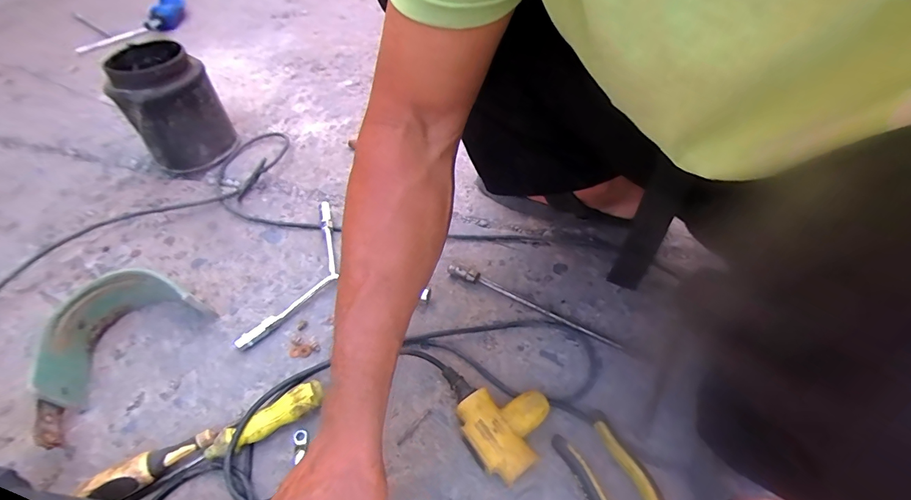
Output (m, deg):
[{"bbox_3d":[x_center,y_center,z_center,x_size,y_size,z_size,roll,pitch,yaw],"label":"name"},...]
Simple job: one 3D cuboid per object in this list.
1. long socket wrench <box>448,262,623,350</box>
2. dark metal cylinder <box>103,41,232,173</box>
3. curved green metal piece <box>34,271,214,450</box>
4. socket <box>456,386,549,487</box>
[{"bbox_3d":[0.092,0.066,0.512,0.228,0.016,0.016,24,54,20],"label":"long socket wrench"},{"bbox_3d":[-0.463,-0.229,0.684,0.131,0.174,0.137,-33,57,-23],"label":"dark metal cylinder"},{"bbox_3d":[-0.384,0.100,0.452,0.106,0.068,0.178,24,54,20],"label":"curved green metal piece"},{"bbox_3d":[0.051,0.175,0.408,0.087,0.041,0.081,-30,57,-22],"label":"socket"}]

